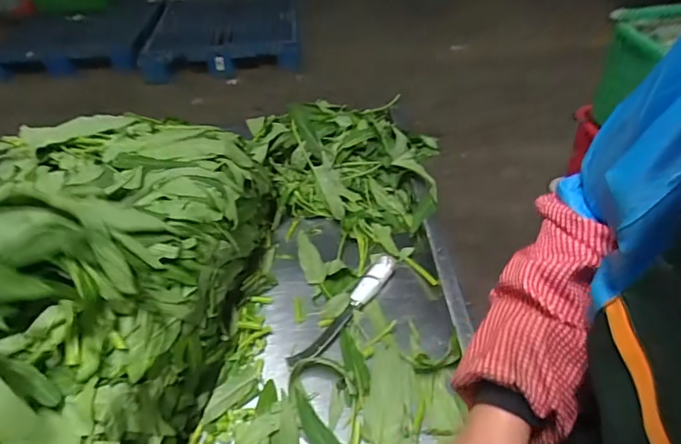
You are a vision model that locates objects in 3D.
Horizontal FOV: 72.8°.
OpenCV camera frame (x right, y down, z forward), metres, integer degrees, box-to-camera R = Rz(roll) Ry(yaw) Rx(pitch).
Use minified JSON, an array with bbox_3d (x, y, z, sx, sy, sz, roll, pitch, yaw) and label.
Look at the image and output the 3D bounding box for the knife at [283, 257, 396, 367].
[{"bbox_3d":[0.007,0.112,0.601,0.026,0.026,0.193,31,54,30],"label":"knife"}]

